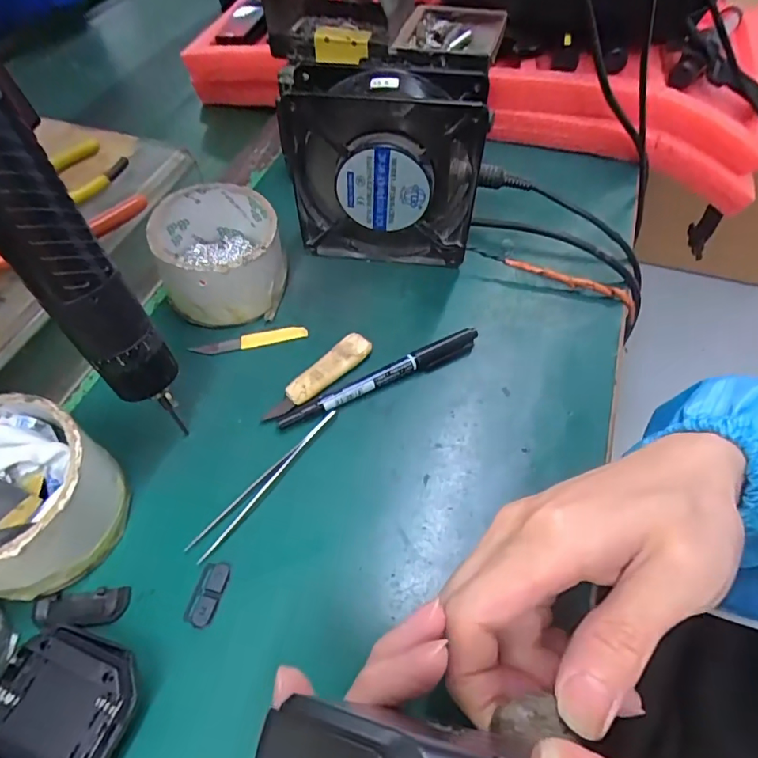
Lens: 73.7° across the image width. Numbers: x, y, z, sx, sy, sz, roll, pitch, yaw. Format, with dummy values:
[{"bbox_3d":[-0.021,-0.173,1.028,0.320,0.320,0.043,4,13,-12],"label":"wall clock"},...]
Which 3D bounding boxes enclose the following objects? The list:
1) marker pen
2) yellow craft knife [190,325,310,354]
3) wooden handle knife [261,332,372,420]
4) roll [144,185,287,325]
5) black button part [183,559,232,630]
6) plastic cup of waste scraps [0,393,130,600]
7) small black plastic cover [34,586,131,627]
[{"bbox_3d":[0.003,-0.001,0.315,0.137,0.010,0.011,-23,59,-16],"label":"marker pen"},{"bbox_3d":[-0.086,-0.026,0.335,0.075,0.004,0.012,-11,57,-9],"label":"yellow craft knife"},{"bbox_3d":[-0.037,-0.002,0.314,0.078,0.010,0.018,-38,64,-24],"label":"wooden handle knife"},{"bbox_3d":[-0.105,-0.083,0.340,0.077,0.057,0.080,1,56,-1],"label":"roll"},{"bbox_3d":[-0.085,0.105,0.248,0.014,0.005,0.030,13,57,7],"label":"black button part"},{"bbox_3d":[-0.170,0.057,0.240,0.081,0.068,0.075,1,56,-1],"label":"plastic cup of waste scraps"},{"bbox_3d":[-0.144,0.110,0.245,0.042,0.005,0.017,-2,56,-3],"label":"small black plastic cover"}]

